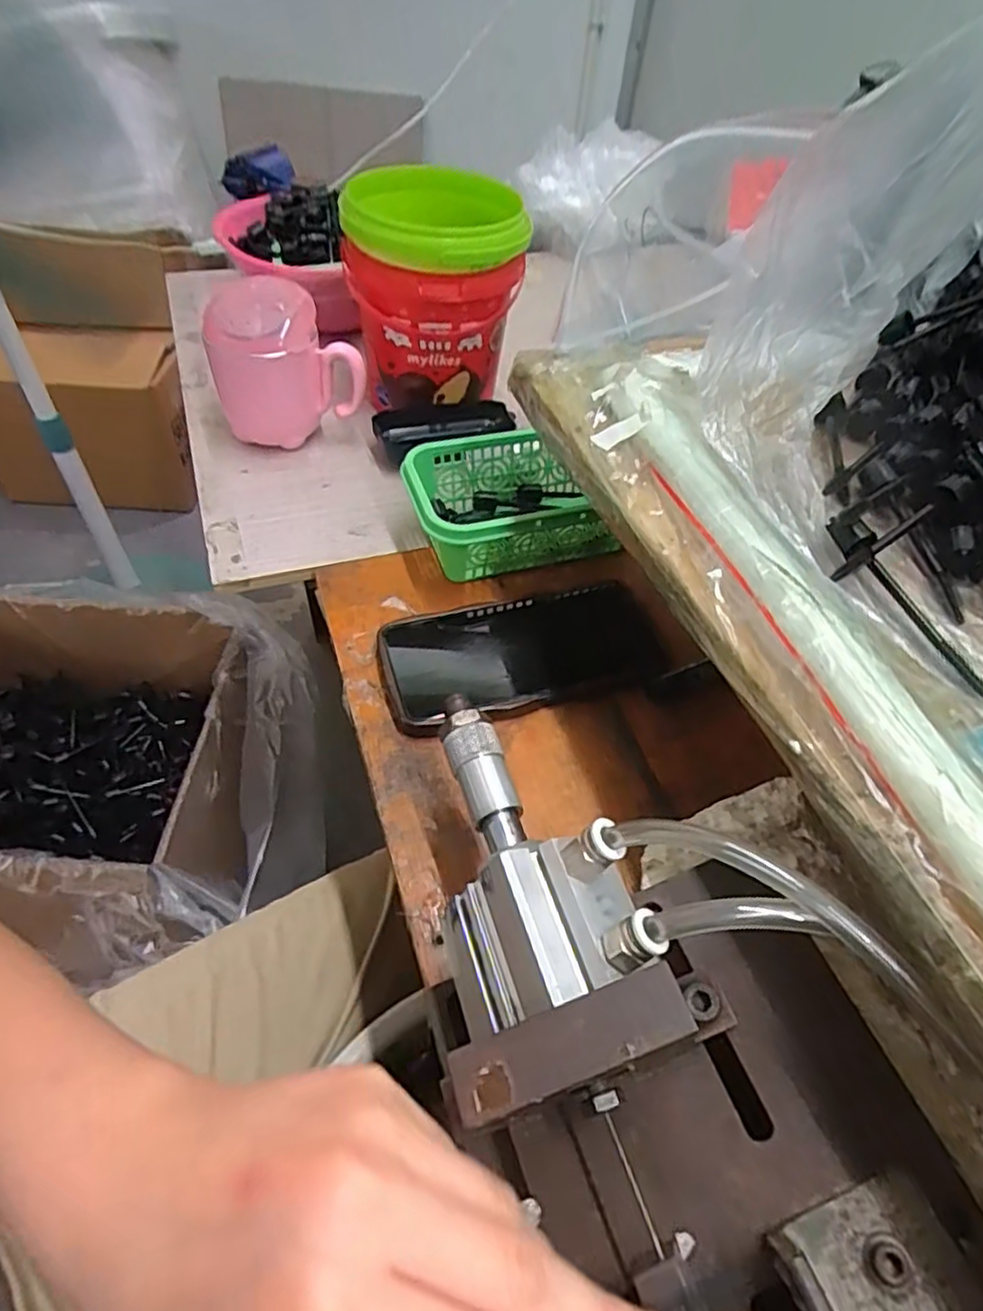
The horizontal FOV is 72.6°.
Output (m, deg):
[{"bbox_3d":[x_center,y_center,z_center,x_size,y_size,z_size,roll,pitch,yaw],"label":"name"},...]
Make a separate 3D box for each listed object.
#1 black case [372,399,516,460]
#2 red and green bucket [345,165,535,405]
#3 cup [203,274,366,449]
[{"bbox_3d":[-0.040,-0.190,0.554,0.113,0.028,0.025,-11,52,-14],"label":"black case"},{"bbox_3d":[-0.046,-0.289,0.533,0.131,0.133,0.139,-3,51,-8],"label":"red and green bucket"},{"bbox_3d":[-0.158,-0.222,0.512,0.104,0.111,0.070,-13,53,-16],"label":"cup"}]

